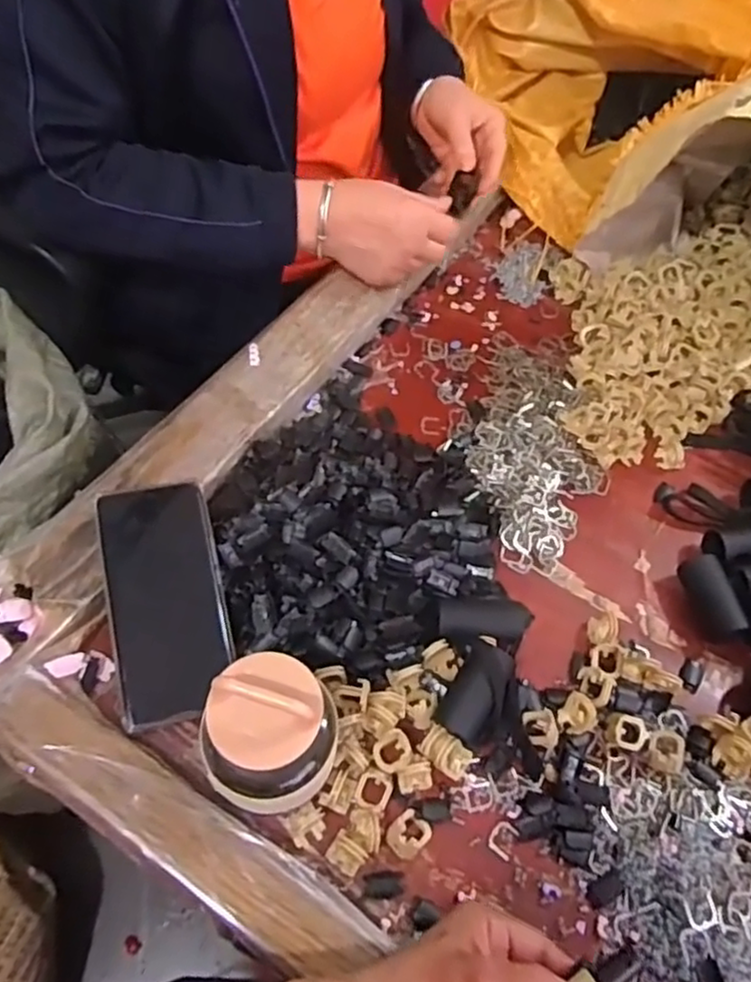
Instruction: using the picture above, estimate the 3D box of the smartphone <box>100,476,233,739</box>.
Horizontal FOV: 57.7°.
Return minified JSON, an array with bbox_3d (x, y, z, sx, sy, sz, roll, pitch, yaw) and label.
[{"bbox_3d":[-0.145,0.075,0.474,0.076,0.006,0.160,-10,74,-15],"label":"smartphone"}]

